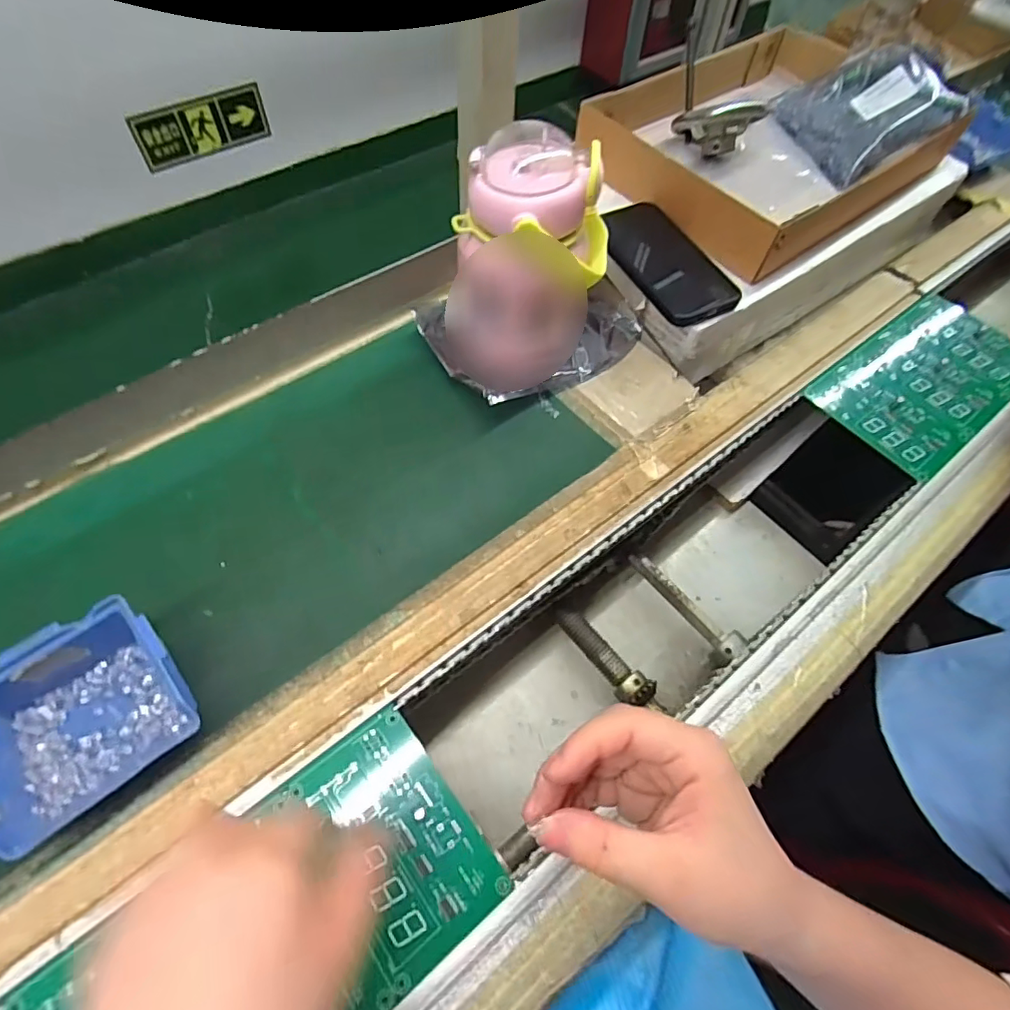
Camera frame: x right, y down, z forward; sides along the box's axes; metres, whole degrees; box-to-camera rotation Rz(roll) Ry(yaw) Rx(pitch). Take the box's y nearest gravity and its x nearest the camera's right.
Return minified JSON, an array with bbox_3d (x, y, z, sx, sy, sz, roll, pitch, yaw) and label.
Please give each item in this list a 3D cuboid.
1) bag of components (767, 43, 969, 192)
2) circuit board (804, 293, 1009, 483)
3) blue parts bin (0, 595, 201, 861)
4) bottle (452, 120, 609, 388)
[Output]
[{"bbox_3d":[0.386,-0.431,0.601,0.133,0.039,0.172,-26,56,18],"label":"bag of components"},{"bbox_3d":[0.391,-0.120,0.516,0.214,0.012,0.123,-35,67,-17],"label":"circuit board"},{"bbox_3d":[-0.238,0.122,0.318,0.101,0.048,0.100,-35,67,-20],"label":"blue parts bin"},{"bbox_3d":[0.017,-0.180,0.435,0.107,0.162,0.104,11,60,4],"label":"bottle"}]

